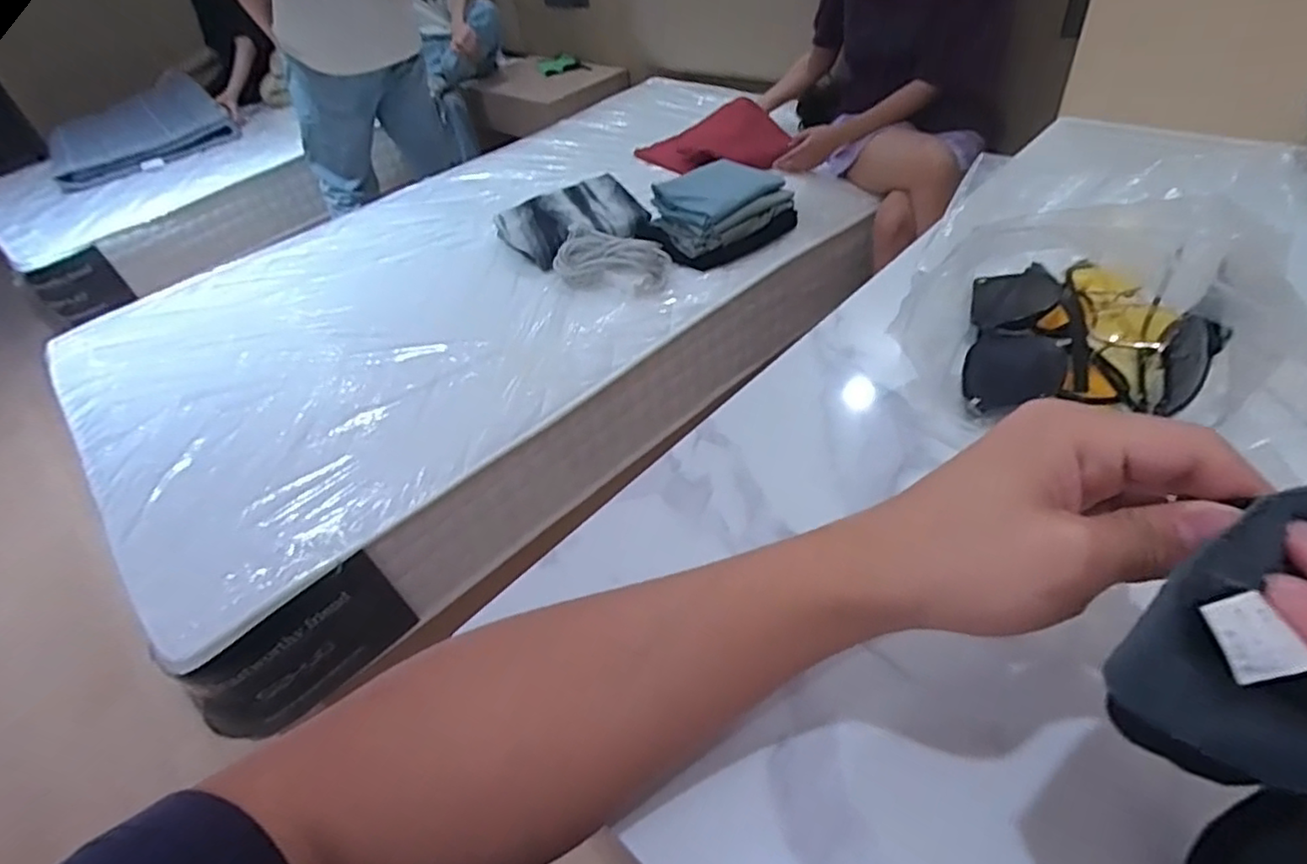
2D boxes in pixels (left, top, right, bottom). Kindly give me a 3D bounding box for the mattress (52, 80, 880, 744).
[{"bbox_3d":[-0.381,-0.347,1.504,1.643,0.233,1.089,-36,51,-26],"label":"mattress"}]

